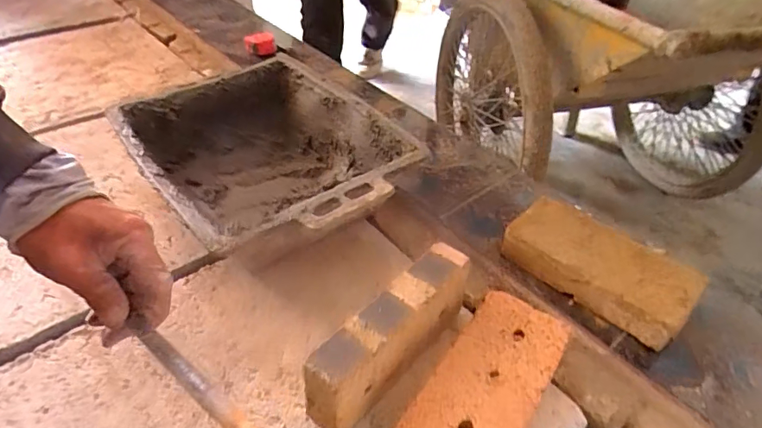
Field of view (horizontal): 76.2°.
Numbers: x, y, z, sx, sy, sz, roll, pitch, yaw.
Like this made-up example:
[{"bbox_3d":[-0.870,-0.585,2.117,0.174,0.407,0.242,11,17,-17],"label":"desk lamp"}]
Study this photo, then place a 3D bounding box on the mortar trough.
[{"bbox_3d":[-0.182,-0.082,0.778,0.340,0.133,0.468,-29,50,-28],"label":"mortar trough"}]

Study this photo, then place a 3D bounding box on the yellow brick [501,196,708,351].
[{"bbox_3d":[0.291,0.070,0.660,0.235,0.065,0.113,32,51,29],"label":"yellow brick"}]

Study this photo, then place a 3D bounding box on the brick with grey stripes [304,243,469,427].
[{"bbox_3d":[0.014,0.140,0.555,0.057,0.106,0.229,30,50,28],"label":"brick with grey stripes"}]

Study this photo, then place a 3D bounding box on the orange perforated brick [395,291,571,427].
[{"bbox_3d":[0.118,0.193,0.540,0.107,0.051,0.232,25,48,24],"label":"orange perforated brick"}]

